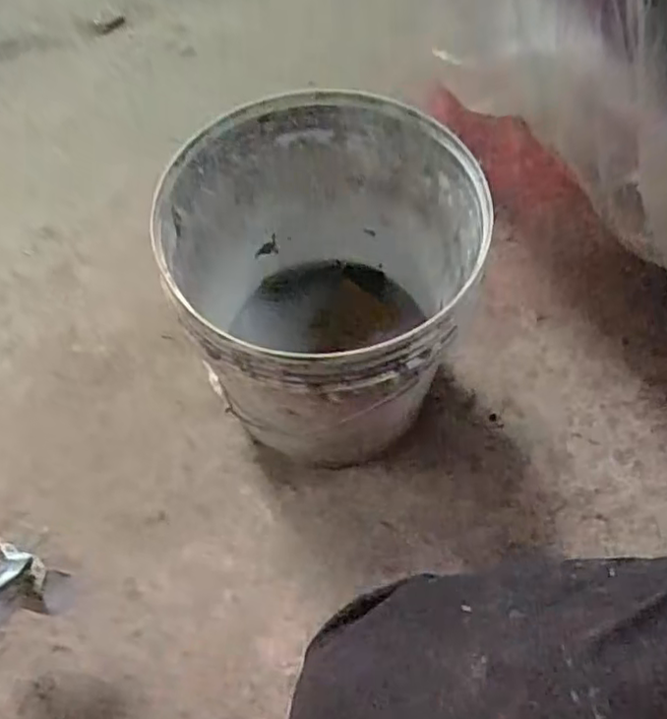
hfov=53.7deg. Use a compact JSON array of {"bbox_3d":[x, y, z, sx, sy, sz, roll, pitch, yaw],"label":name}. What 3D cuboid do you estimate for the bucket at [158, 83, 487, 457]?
[{"bbox_3d":[-0.011,-0.050,0.730,0.288,0.347,0.310,-1,59,2],"label":"bucket"}]

